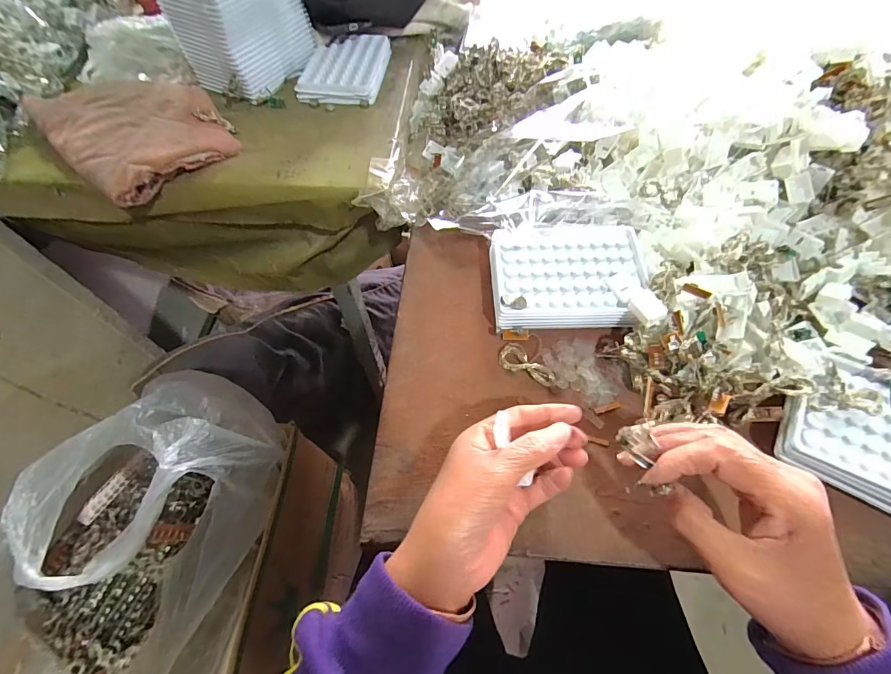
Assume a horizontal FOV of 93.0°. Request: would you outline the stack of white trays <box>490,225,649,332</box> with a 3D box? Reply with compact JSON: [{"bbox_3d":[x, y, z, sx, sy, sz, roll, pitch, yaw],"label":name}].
[{"bbox_3d":[0.108,-0.056,0.383,0.131,0.028,0.108,1,59,3],"label":"stack of white trays"}]

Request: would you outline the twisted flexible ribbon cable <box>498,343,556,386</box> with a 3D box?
[{"bbox_3d":[0.068,0.024,0.352,0.051,0.008,0.022,31,65,19],"label":"twisted flexible ribbon cable"}]

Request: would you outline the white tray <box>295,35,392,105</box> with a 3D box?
[{"bbox_3d":[-0.122,-0.333,0.524,0.090,0.016,0.131,7,60,6],"label":"white tray"}]

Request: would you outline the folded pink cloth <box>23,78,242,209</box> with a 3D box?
[{"bbox_3d":[-0.334,-0.229,0.455,0.207,0.031,0.146,38,67,22],"label":"folded pink cloth"}]

